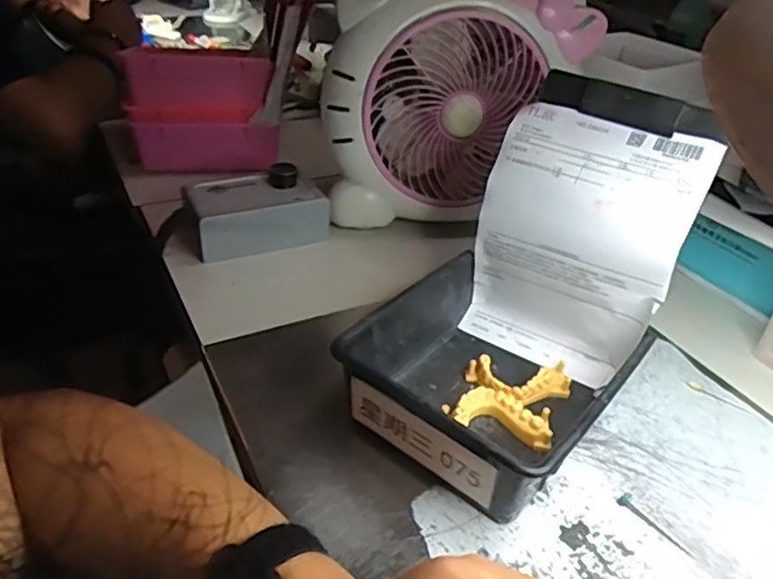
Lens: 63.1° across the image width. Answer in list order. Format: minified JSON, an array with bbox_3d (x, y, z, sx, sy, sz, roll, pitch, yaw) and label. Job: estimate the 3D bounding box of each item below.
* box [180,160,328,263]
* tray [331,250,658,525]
[{"bbox_3d":[-0.131,-0.076,0.635,0.133,0.065,0.068,-15,39,-26],"label":"box"},{"bbox_3d":[0.072,0.063,0.447,0.158,0.070,0.164,29,41,30],"label":"tray"}]

